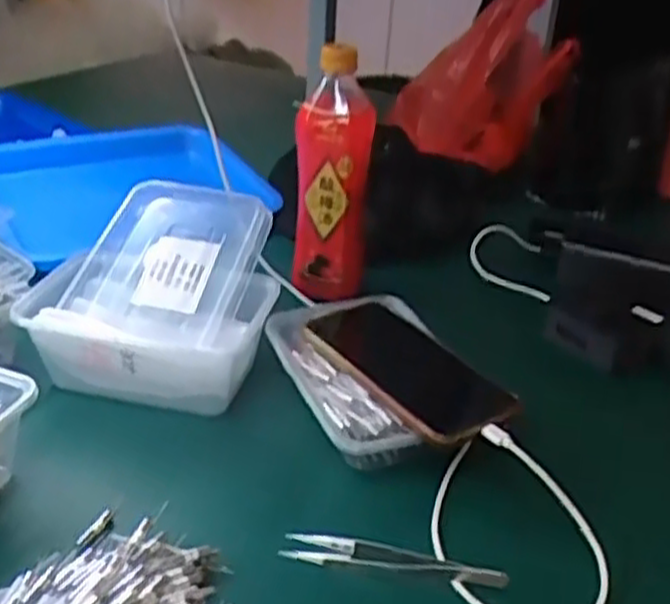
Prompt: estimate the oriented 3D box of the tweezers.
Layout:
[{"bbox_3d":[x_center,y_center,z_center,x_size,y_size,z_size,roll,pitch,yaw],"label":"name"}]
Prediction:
[{"bbox_3d":[0.032,0.145,0.452,0.124,0.013,0.016,10,30,10],"label":"tweezers"}]

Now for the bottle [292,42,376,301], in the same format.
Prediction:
[{"bbox_3d":[-0.002,-0.103,0.686,0.063,0.214,0.059,4,30,-1],"label":"bottle"}]

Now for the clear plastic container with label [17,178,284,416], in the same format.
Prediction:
[{"bbox_3d":[-0.129,-0.011,0.628,0.167,0.087,0.193,8,30,7],"label":"clear plastic container with label"}]

